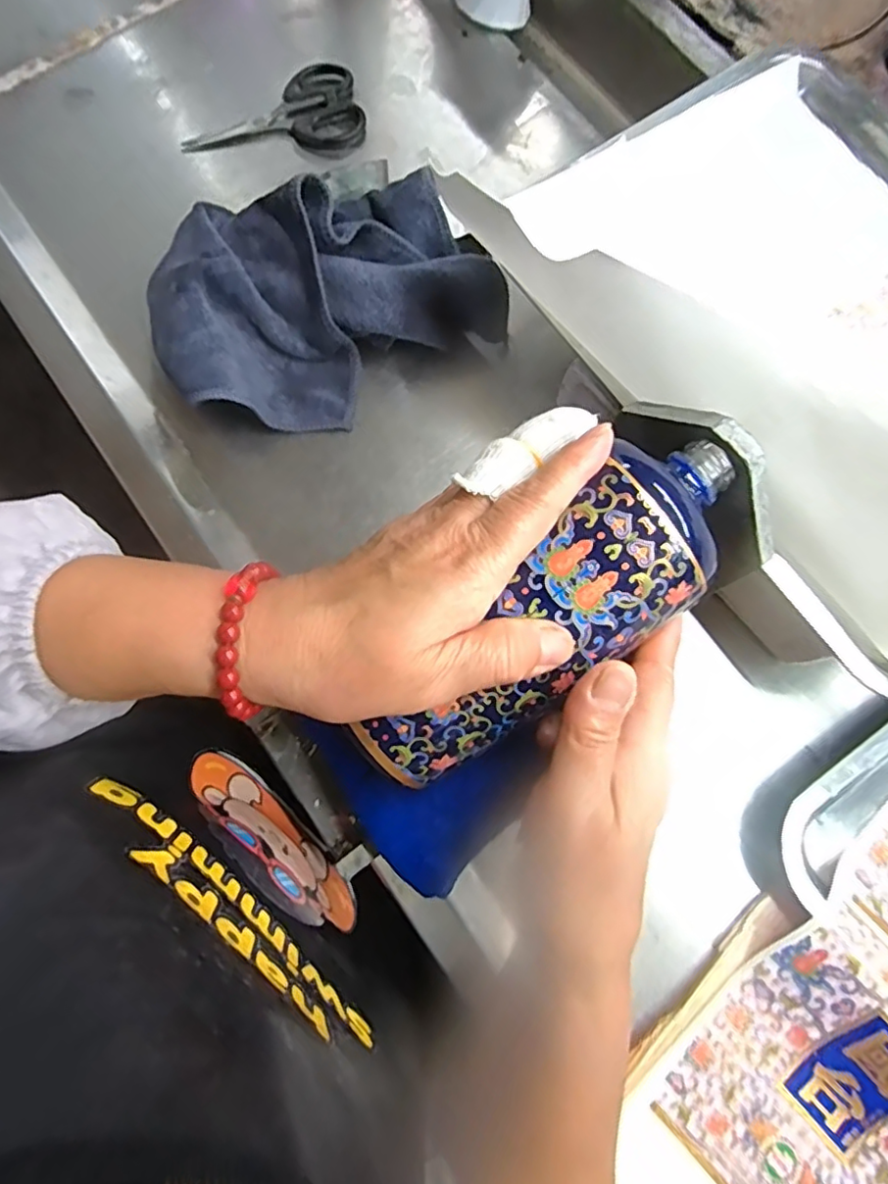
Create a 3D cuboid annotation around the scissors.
[{"bbox_3d":[-0.128,-0.363,0.446,0.133,0.013,0.067,-2,77,1],"label":"scissors"}]

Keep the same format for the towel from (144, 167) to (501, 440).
[{"bbox_3d":[-0.076,-0.192,0.376,0.221,0.065,0.152,-17,77,-3],"label":"towel"}]

